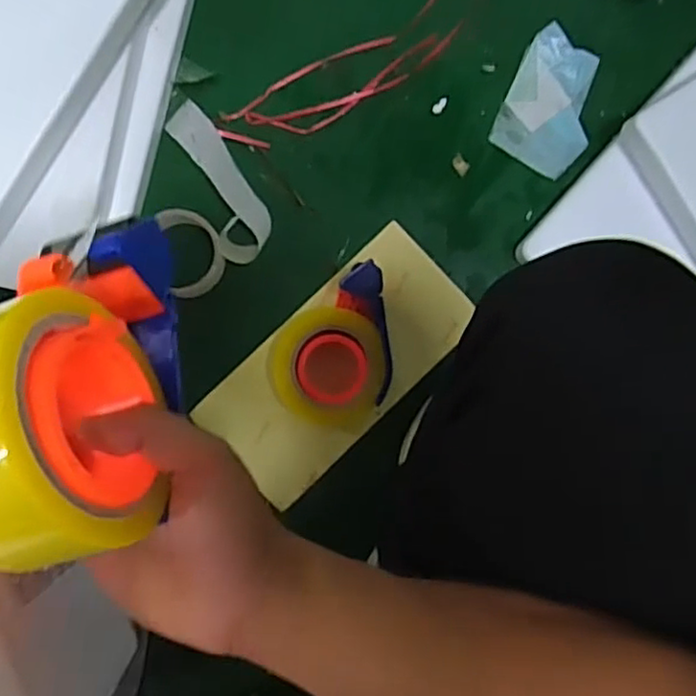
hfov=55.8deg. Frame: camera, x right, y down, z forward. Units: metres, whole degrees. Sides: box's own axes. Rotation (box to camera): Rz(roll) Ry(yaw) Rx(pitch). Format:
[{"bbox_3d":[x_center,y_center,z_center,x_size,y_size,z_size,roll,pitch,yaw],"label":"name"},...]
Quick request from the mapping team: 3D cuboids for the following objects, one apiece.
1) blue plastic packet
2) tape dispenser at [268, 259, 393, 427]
[{"bbox_3d":[0.229,-0.274,0.732,0.097,0.015,0.146,24,88,-1],"label":"blue plastic packet"},{"bbox_3d":[-0.019,-0.001,0.700,0.122,0.058,0.159,-7,100,0],"label":"tape dispenser"}]

